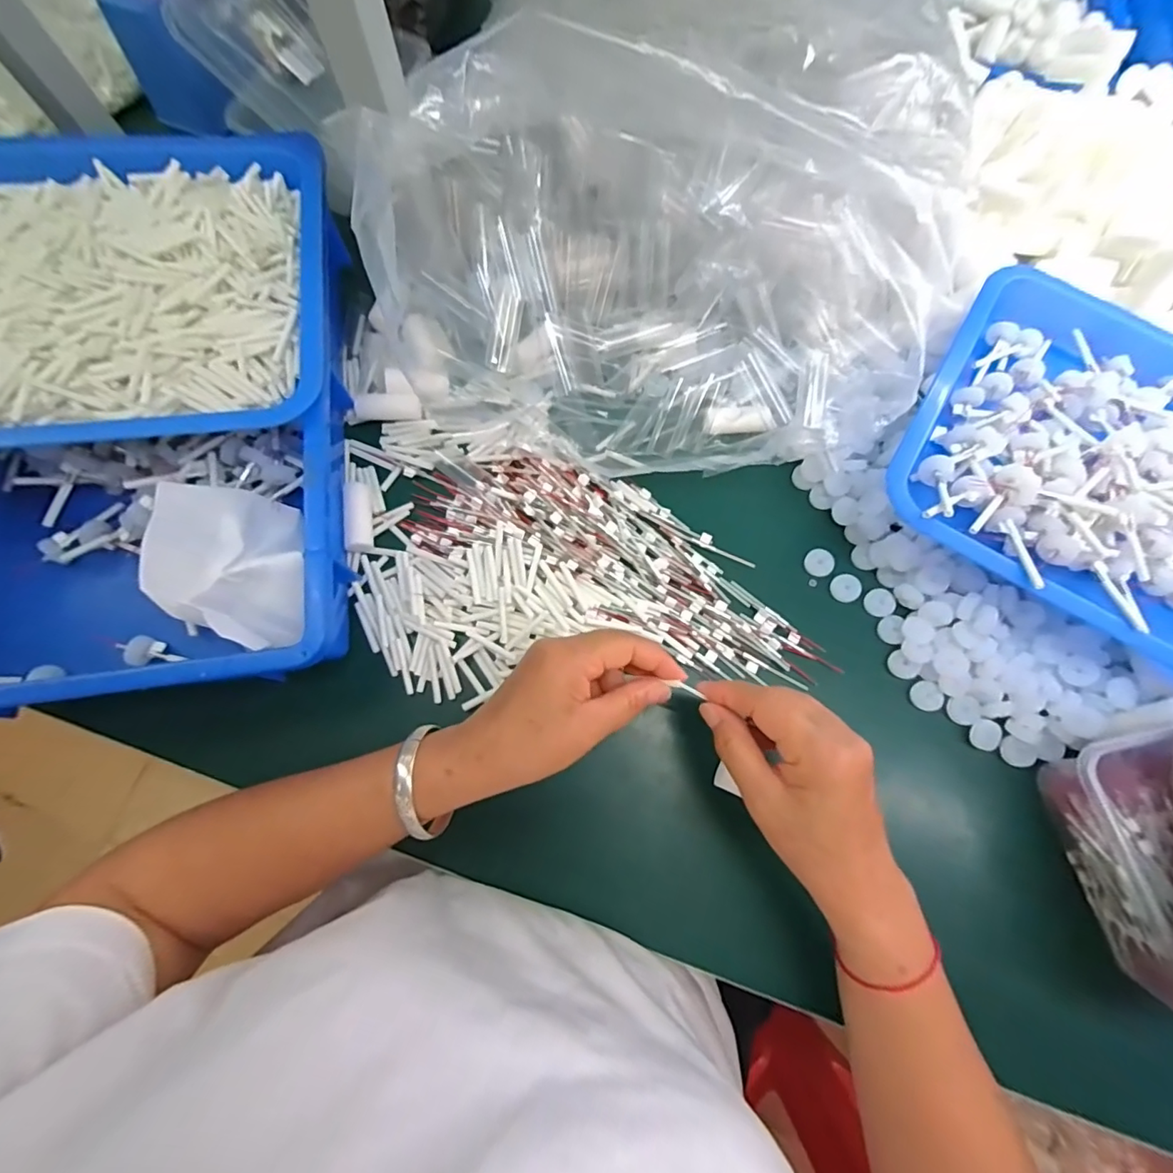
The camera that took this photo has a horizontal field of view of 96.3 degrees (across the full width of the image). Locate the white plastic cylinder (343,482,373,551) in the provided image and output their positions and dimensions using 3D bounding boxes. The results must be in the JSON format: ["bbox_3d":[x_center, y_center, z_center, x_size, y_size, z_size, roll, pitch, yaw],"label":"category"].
[{"bbox_3d":[-0.171,-0.053,0.397,0.016,0.019,0.058,-10,75,-3],"label":"white plastic cylinder"}]

